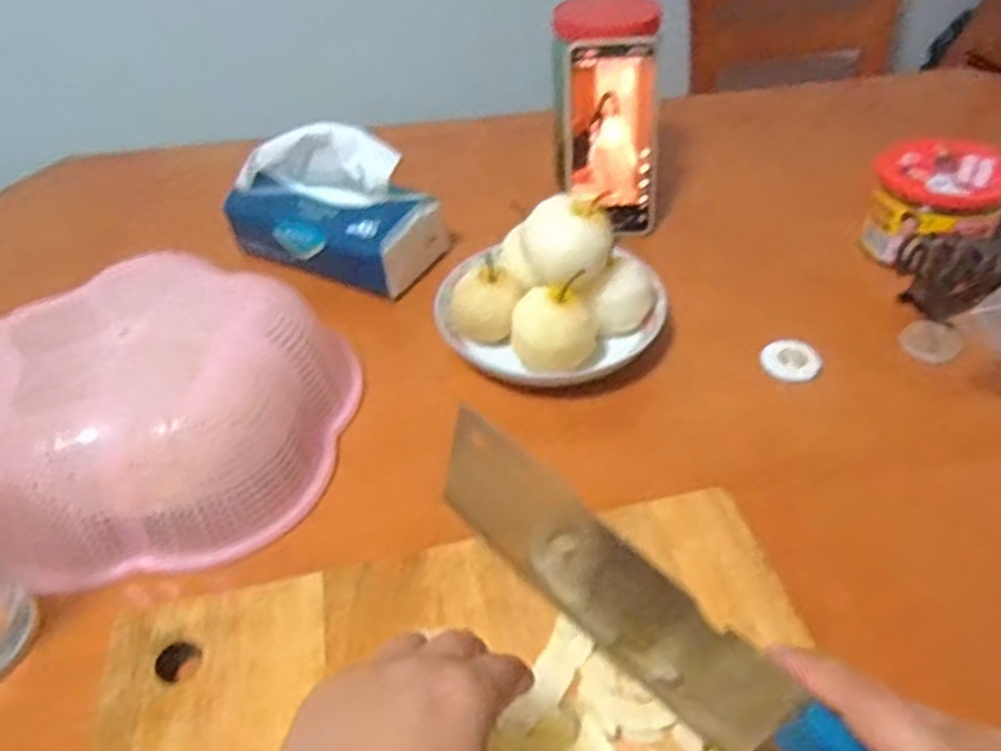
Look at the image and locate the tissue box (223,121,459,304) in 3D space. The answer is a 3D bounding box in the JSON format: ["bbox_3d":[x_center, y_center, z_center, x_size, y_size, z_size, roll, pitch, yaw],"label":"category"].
[{"bbox_3d":[-0.148,-0.153,0.675,0.175,0.106,0.094,19,47,24],"label":"tissue box"}]

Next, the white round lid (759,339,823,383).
[{"bbox_3d":[0.215,-0.012,0.573,0.041,0.011,0.041,-3,42,2],"label":"white round lid"}]

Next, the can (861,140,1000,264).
[{"bbox_3d":[0.360,-0.145,0.646,0.098,0.069,0.100,-3,42,2],"label":"can"}]

